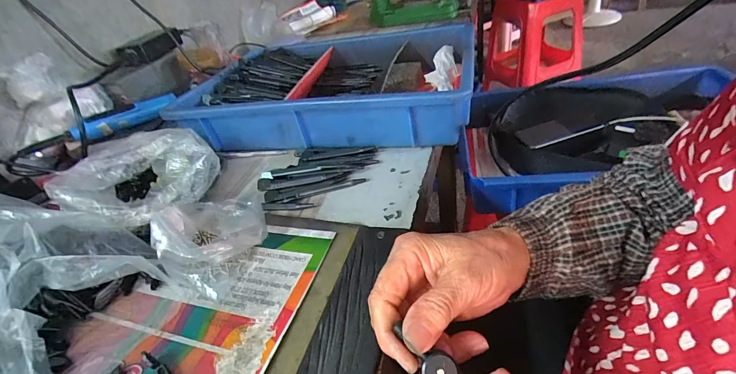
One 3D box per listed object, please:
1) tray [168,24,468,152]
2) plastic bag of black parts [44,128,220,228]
[{"bbox_3d":[-0.064,-0.175,0.553,0.433,0.079,0.292,2,39,19],"label":"tray"},{"bbox_3d":[-0.260,-0.010,0.404,0.142,0.066,0.148,-7,36,10],"label":"plastic bag of black parts"}]

